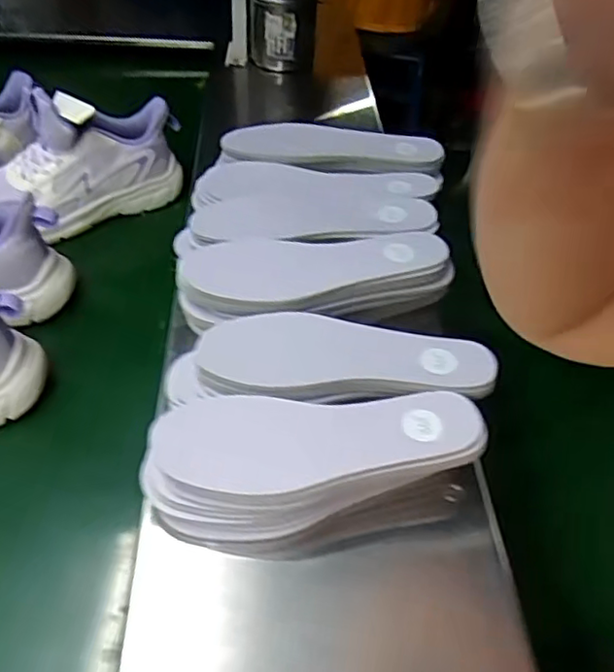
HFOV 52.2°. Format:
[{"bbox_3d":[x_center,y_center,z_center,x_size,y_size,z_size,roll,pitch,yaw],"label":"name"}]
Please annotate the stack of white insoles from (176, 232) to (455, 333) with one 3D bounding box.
[{"bbox_3d":[0.010,-0.047,0.532,0.233,0.040,0.089,-1,45,-6],"label":"stack of white insoles"}]

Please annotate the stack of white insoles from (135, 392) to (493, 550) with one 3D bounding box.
[{"bbox_3d":[0.005,0.081,0.425,0.216,0.046,0.083,-9,47,-13],"label":"stack of white insoles"}]

